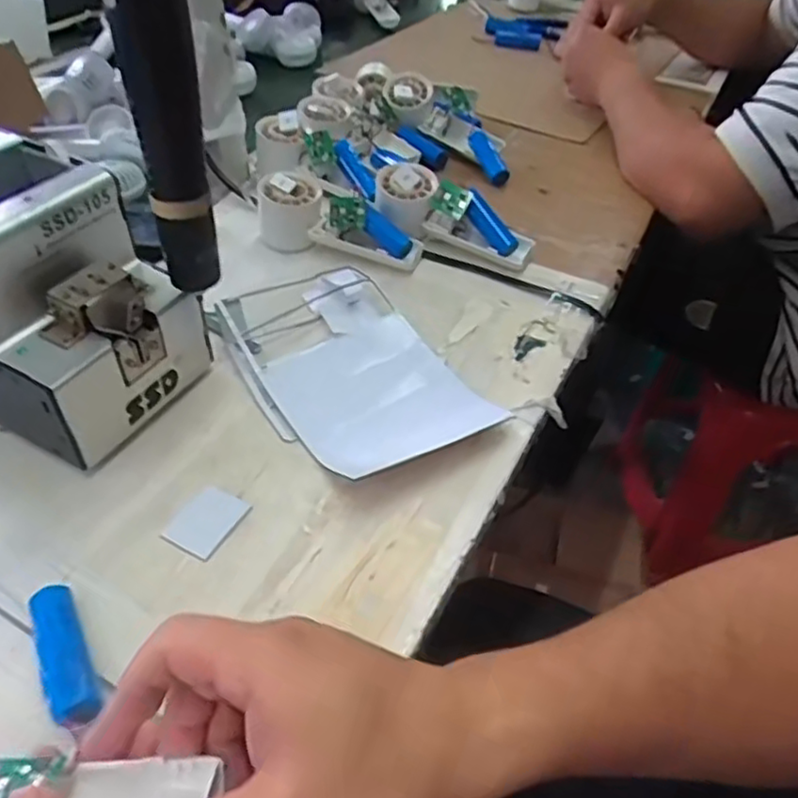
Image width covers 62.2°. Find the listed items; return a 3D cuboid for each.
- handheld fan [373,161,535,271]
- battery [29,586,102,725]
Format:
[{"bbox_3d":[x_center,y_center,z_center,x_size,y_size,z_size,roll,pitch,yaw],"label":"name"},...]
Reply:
[{"bbox_3d":[0.049,-0.170,0.619,0.160,0.054,0.053,27,49,4],"label":"handheld fan"},{"bbox_3d":[-0.172,0.133,0.342,0.022,0.021,0.077,-22,52,-24],"label":"battery"}]

